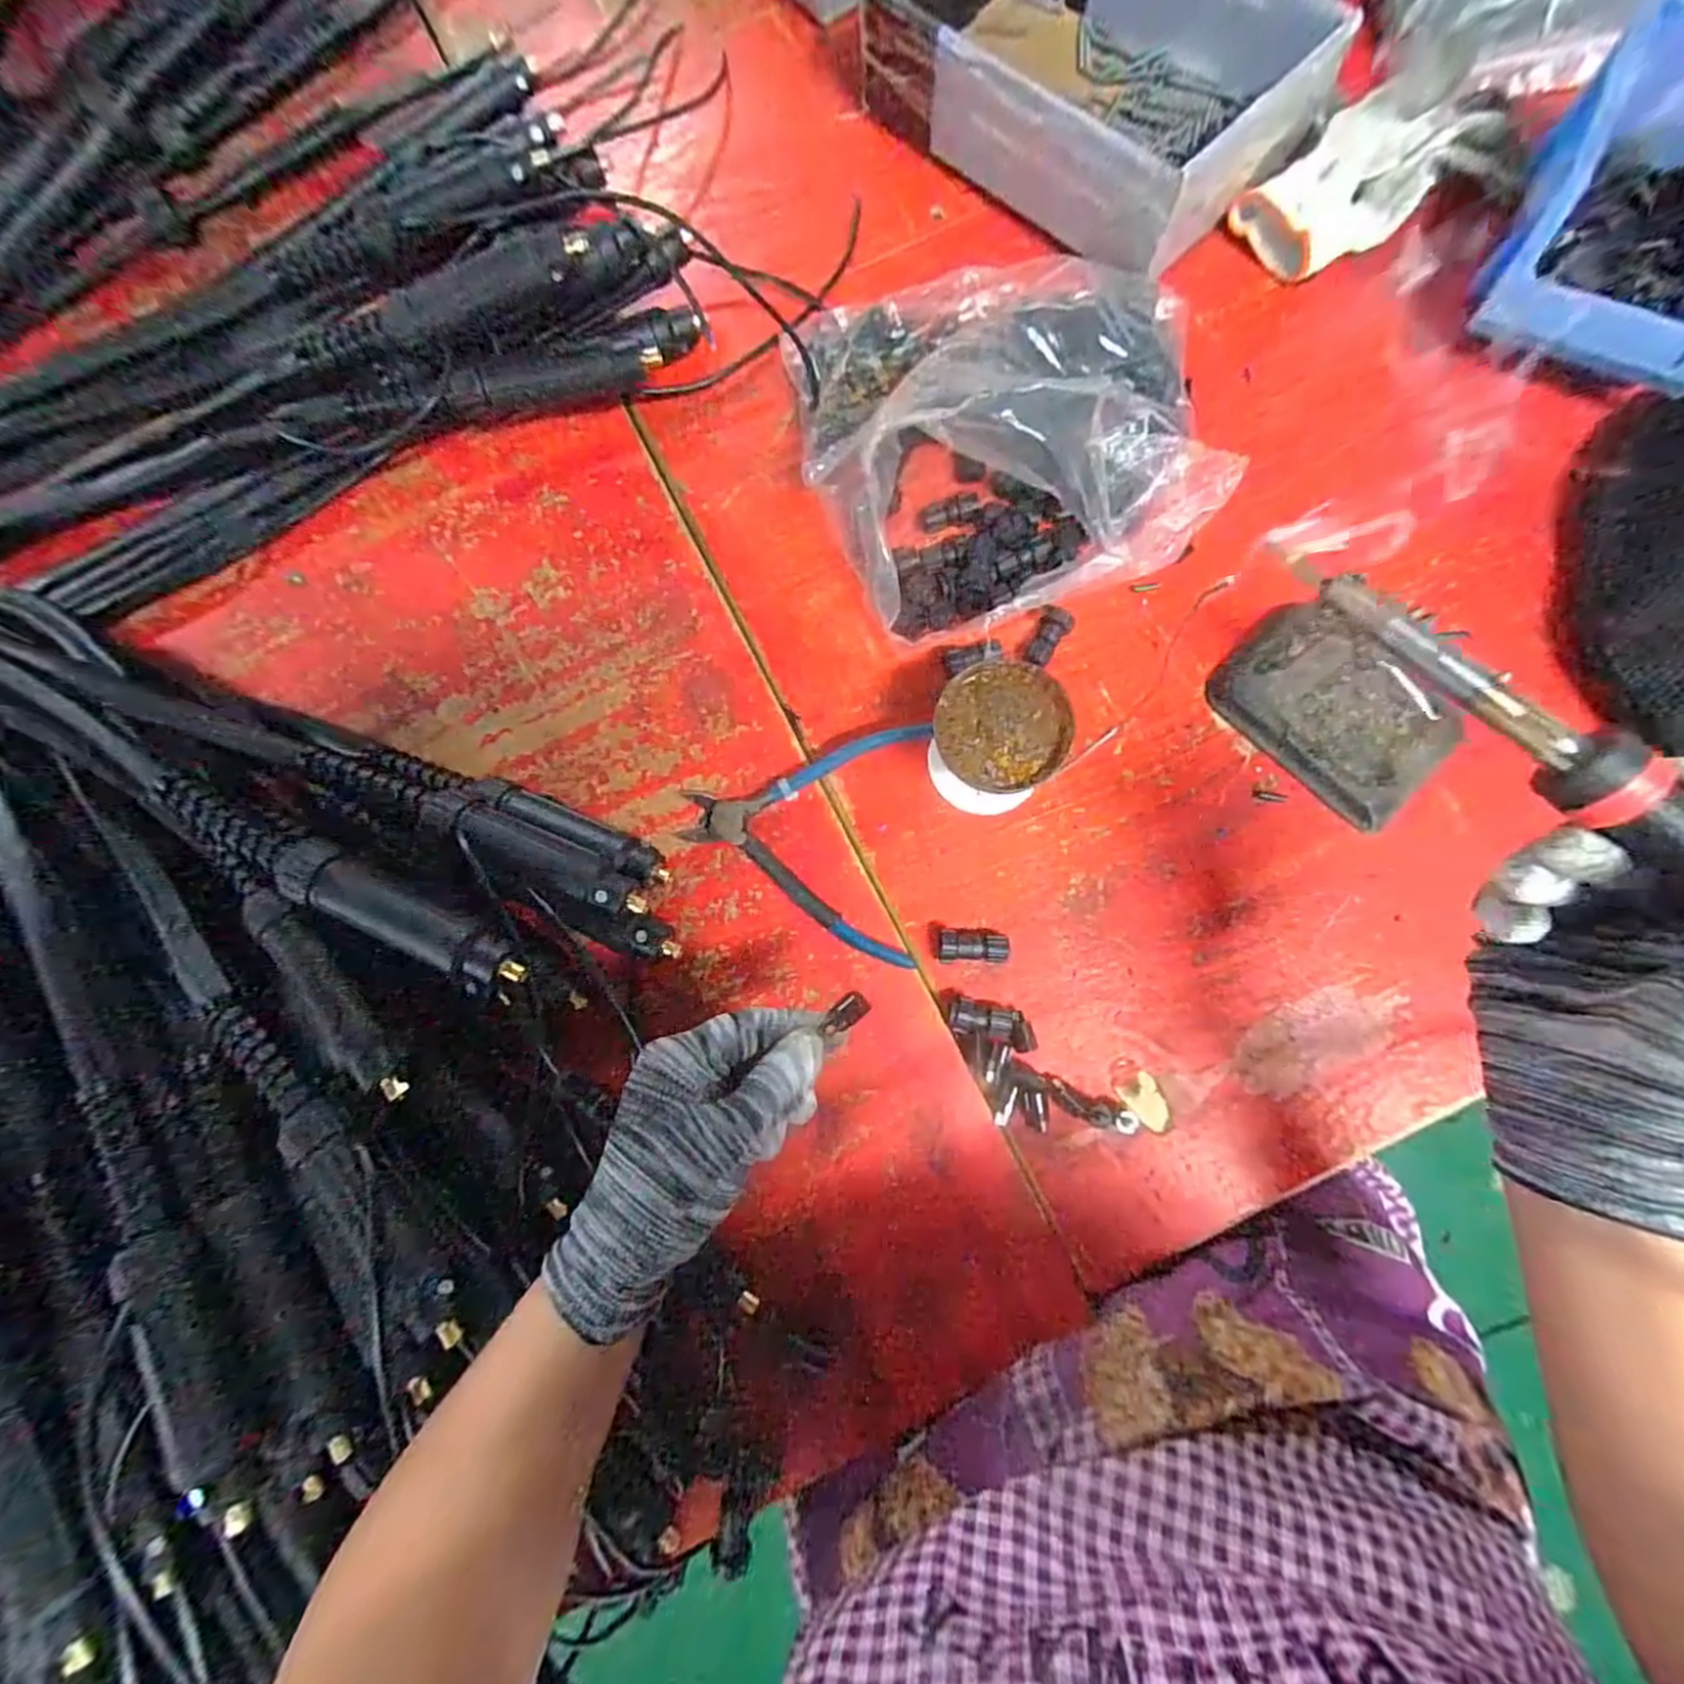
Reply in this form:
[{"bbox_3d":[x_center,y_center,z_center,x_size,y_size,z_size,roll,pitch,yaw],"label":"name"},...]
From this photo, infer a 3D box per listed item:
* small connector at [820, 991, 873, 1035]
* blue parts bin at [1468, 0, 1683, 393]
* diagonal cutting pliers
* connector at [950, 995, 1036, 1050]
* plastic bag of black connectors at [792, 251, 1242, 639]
[{"bbox_3d":[0.001,0.074,0.308,0.022,0.008,0.011,-39,81,-3],"label":"small connector"},{"bbox_3d":[0.459,-0.356,0.396,0.126,0.069,0.188,32,85,7],"label":"blue parts bin"},{"bbox_3d":[-0.023,-0.007,0.400,0.134,0.019,0.135,6,82,4],"label":"diagonal cutting pliers"},{"bbox_3d":[0.083,0.098,0.386,0.048,0.015,0.019,15,83,5],"label":"connector"},{"bbox_3d":[0.098,-0.245,0.395,0.238,0.098,0.228,-9,81,2],"label":"plastic bag of black connectors"}]

